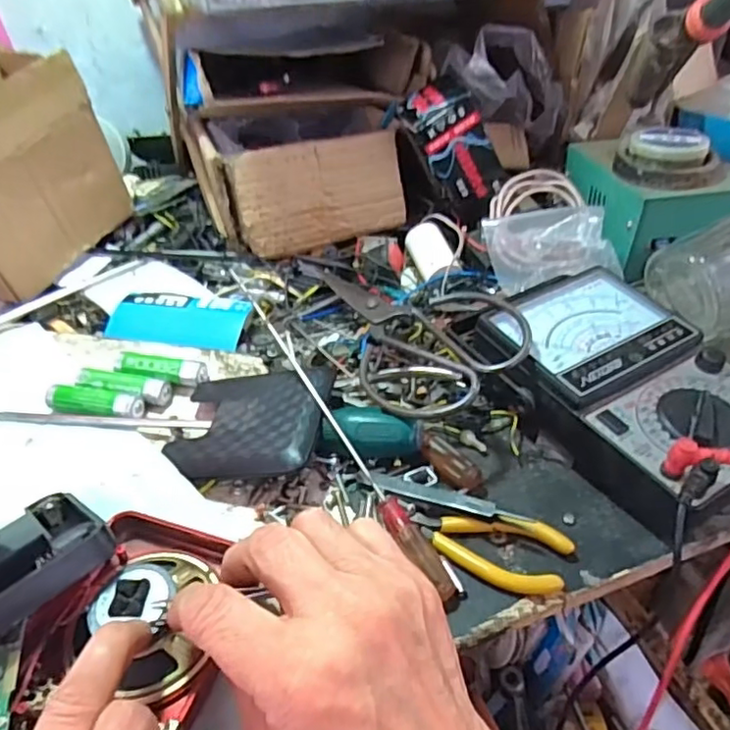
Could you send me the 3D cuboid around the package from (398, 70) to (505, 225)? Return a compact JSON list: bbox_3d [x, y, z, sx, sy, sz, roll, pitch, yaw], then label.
[{"bbox_3d":[0.076,-0.173,0.510,0.057,0.115,0.041,-19,34,21],"label":"package"}]

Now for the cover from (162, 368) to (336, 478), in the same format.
[{"bbox_3d":[-0.071,0.037,0.377,0.095,0.016,0.080,-4,43,17],"label":"cover"}]

